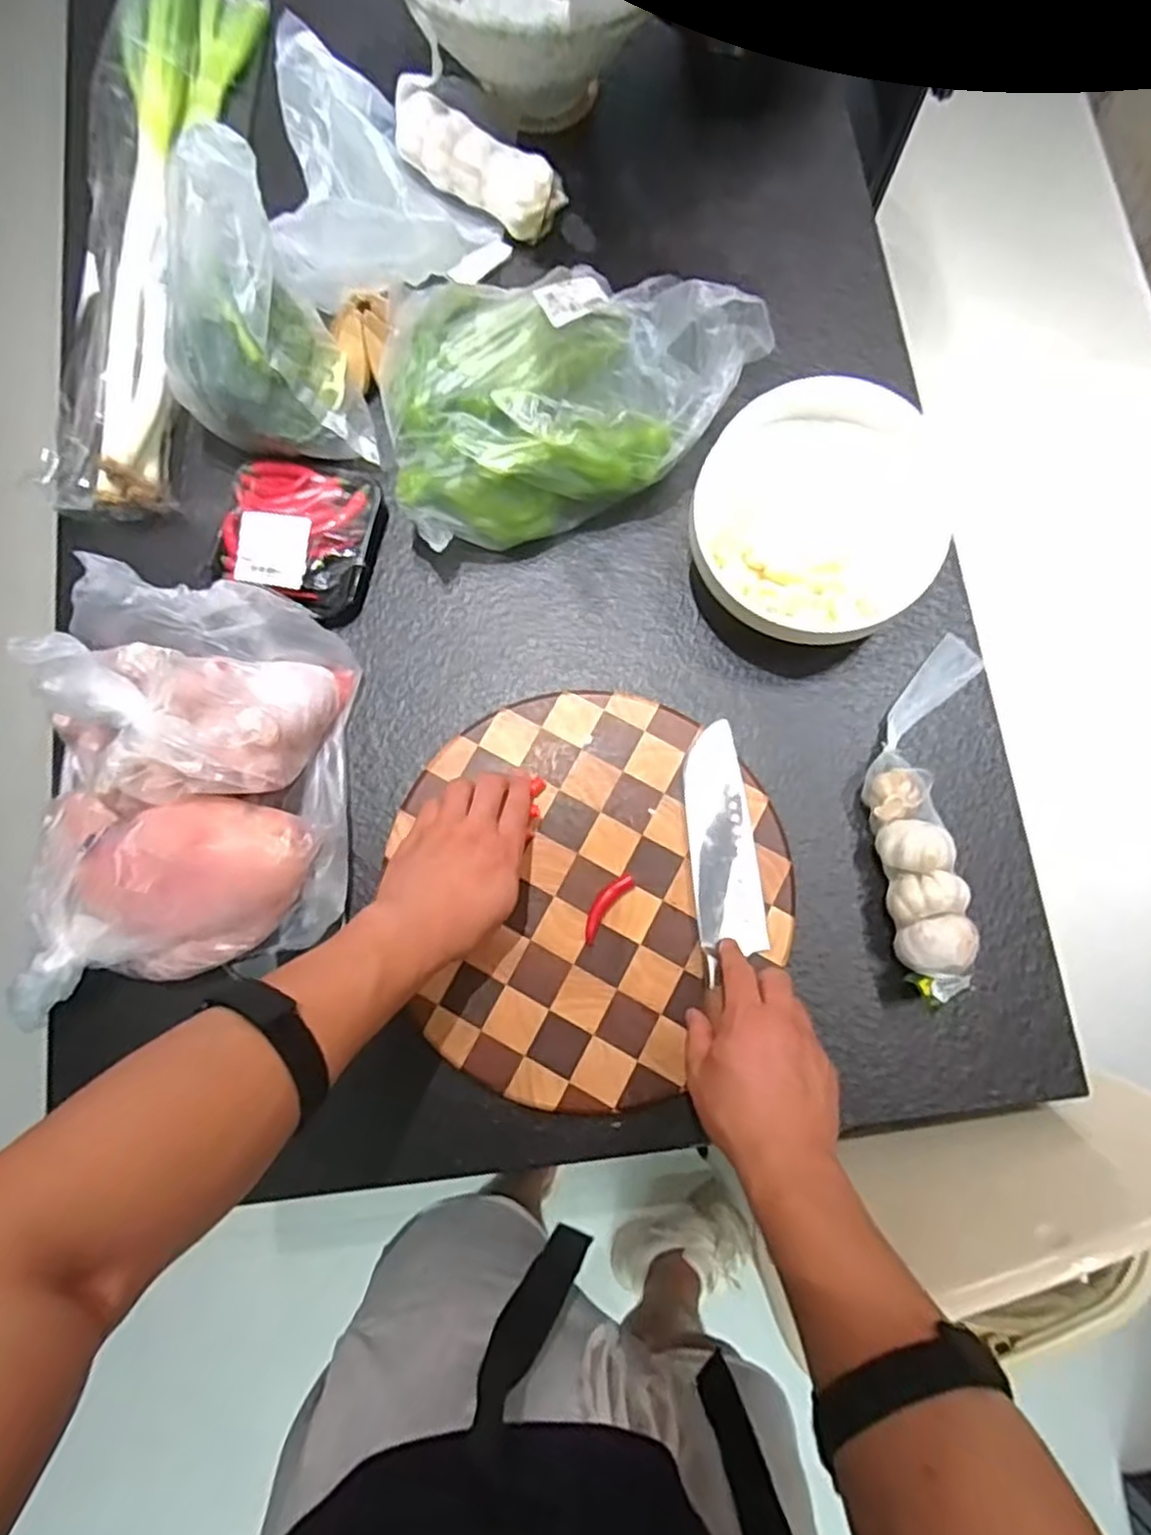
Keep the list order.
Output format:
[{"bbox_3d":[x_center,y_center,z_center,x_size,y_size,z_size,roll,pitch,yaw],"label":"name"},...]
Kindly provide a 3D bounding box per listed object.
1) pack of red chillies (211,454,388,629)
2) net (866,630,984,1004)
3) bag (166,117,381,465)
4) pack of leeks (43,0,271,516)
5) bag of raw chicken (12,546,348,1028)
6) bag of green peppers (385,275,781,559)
[{"bbox_3d":[-0.243,-0.203,0.643,0.132,0.036,0.137,12,79,3],"label":"pack of red chillies"},{"bbox_3d":[0.274,0.028,0.578,0.081,0.055,0.289,10,79,3],"label":"net"},{"bbox_3d":[-0.264,-0.342,0.577,0.134,0.186,0.134,-18,79,-3],"label":"bag"},{"bbox_3d":[-0.400,-0.544,0.699,0.126,0.063,0.635,2,78,1],"label":"pack of leeks"},{"bbox_3d":[-0.304,-0.004,0.555,0.230,0.119,0.327,-3,78,0],"label":"bag of raw chicken"},{"bbox_3d":[-0.014,-0.329,0.623,0.303,0.120,0.215,-17,79,-3],"label":"bag of green peppers"}]

